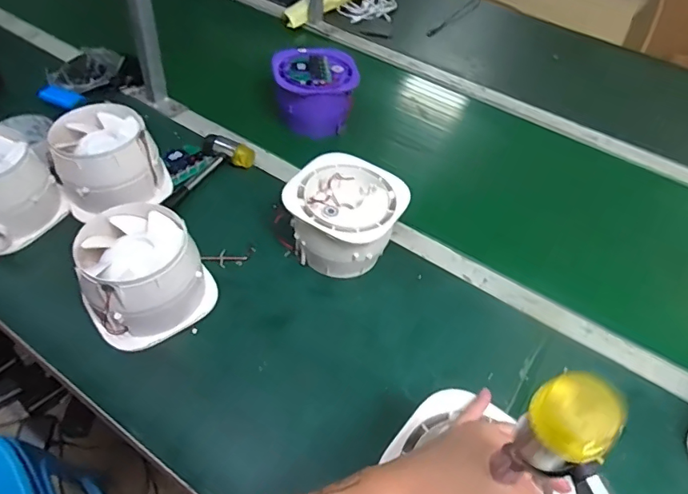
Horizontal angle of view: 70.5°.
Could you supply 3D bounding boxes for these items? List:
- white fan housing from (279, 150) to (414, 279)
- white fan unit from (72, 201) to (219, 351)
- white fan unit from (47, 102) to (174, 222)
[{"bbox_3d":[0.003,-0.038,0.649,0.138,0.104,0.138,27,52,17],"label":"white fan housing"},{"bbox_3d":[-0.231,0.031,0.569,0.136,0.101,0.124,-25,56,-25],"label":"white fan unit"},{"bbox_3d":[-0.326,-0.122,0.679,0.137,0.099,0.119,-20,54,-22],"label":"white fan unit"}]

